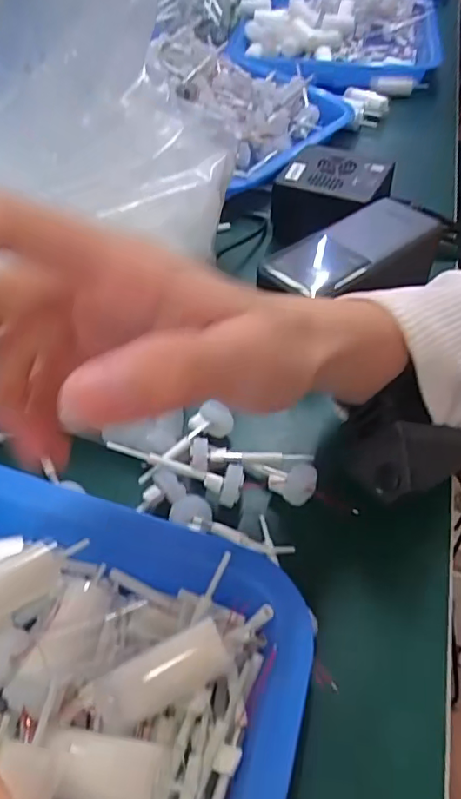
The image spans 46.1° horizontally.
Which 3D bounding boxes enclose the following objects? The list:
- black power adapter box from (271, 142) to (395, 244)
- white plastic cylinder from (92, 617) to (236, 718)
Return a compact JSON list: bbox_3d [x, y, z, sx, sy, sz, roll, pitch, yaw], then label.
[{"bbox_3d":[0.082,-0.158,0.432,0.079,0.052,0.071,24,53,21],"label":"black power adapter box"},{"bbox_3d":[-0.025,0.098,0.196,0.050,0.014,0.017,-25,51,-2],"label":"white plastic cylinder"}]

